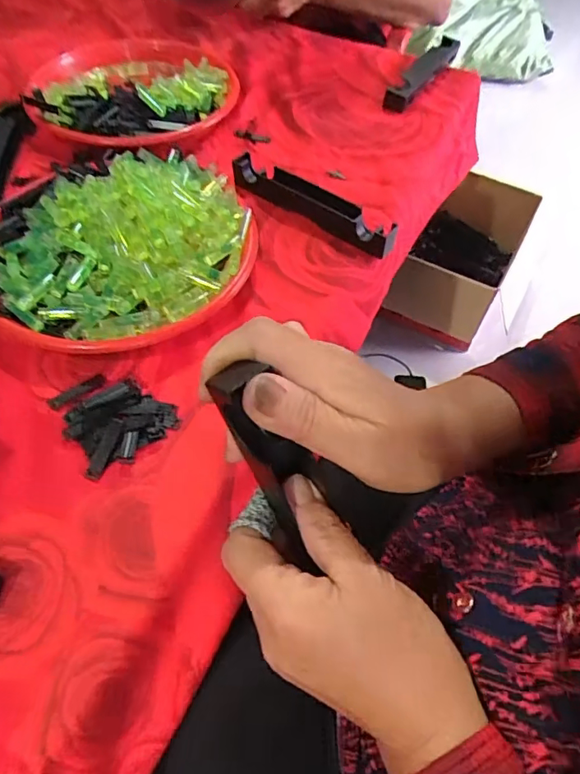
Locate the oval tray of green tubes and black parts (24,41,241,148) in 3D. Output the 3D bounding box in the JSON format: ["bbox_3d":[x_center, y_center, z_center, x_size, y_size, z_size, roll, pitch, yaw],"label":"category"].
[{"bbox_3d":[-0.188,-0.366,0.638,0.236,0.030,0.268,2,54,-1],"label":"oval tray of green tubes and black parts"}]

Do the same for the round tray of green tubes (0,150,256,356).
[{"bbox_3d":[-0.152,-0.132,0.474,0.222,0.058,0.232,1,54,-2],"label":"round tray of green tubes"}]

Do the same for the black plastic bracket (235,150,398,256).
[{"bbox_3d":[0.021,-0.184,0.524,0.181,0.026,0.027,33,59,19],"label":"black plastic bracket"}]

